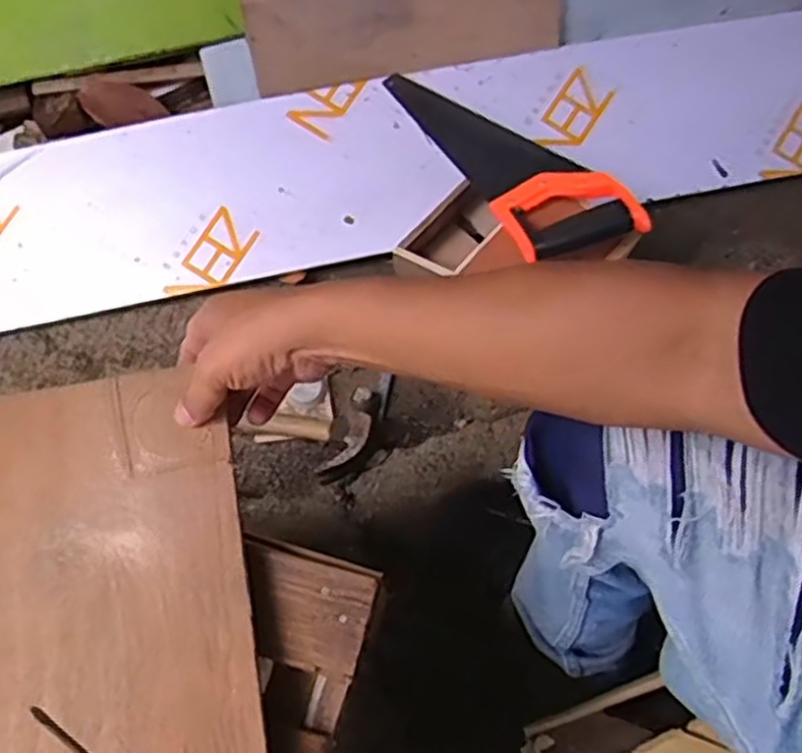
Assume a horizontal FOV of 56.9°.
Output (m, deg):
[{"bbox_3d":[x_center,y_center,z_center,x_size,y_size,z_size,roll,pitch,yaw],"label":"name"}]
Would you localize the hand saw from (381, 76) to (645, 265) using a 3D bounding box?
[{"bbox_3d":[0.089,-0.259,0.862,0.119,0.042,0.451,-32,51,-9],"label":"hand saw"}]

